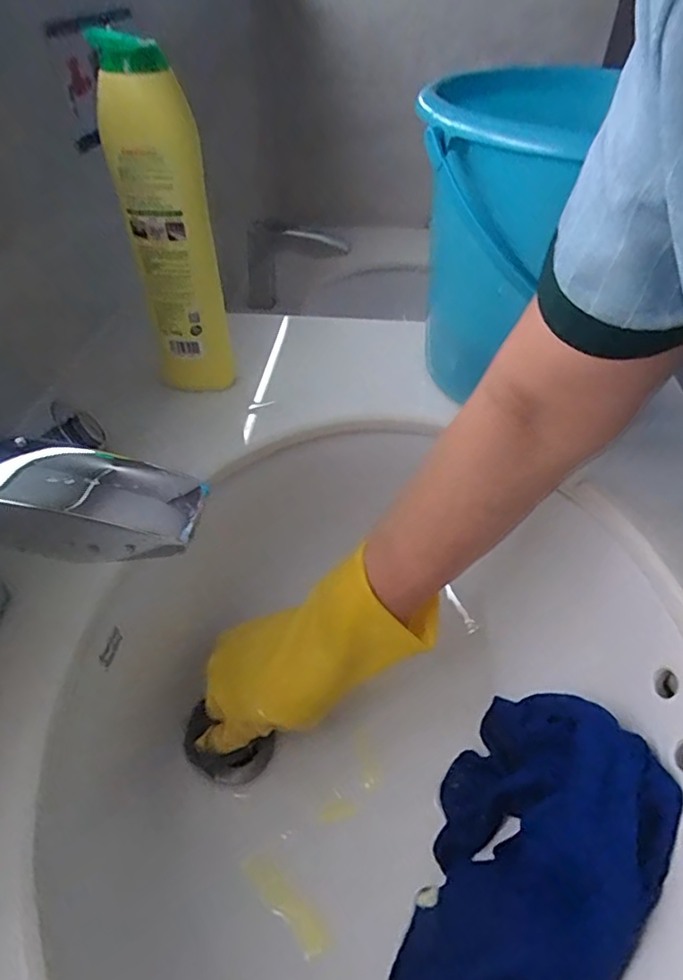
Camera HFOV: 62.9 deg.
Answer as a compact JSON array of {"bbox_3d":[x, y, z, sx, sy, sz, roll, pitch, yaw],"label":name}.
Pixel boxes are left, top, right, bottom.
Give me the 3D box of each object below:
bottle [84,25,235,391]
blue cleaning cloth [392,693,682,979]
[{"bbox_3d":[-0.131,-0.195,0.433,0.064,0.243,0.048,-12,46,-13],"label":"bottle"},{"bbox_3d":[0.110,0.228,0.349,0.065,0.142,0.221,40,66,-17],"label":"blue cleaning cloth"}]

